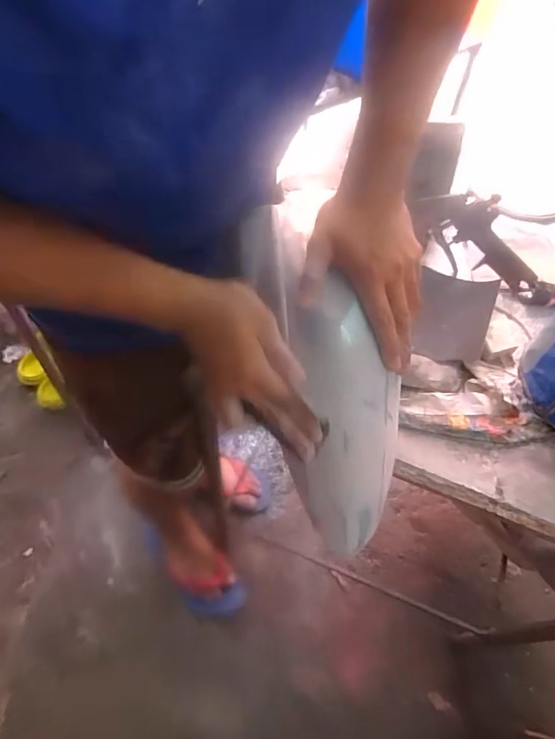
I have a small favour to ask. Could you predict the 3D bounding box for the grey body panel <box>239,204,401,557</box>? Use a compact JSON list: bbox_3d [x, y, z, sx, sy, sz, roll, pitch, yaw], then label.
[{"bbox_3d":[0.048,-0.001,0.451,0.115,0.064,0.340,-15,85,-12],"label":"grey body panel"}]

